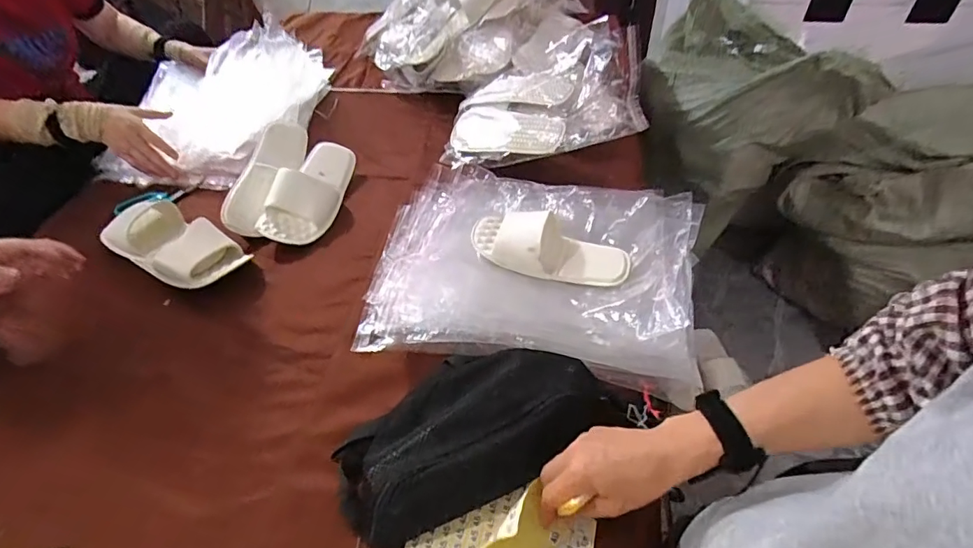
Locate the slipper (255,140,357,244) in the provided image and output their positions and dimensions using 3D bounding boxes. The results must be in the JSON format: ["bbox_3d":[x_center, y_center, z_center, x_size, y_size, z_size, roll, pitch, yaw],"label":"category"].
[{"bbox_3d":[-0.285,-0.139,0.826,0.100,0.068,0.228,24,53,-7],"label":"slipper"}]

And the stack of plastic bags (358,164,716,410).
[{"bbox_3d":[0.060,-0.017,0.694,0.442,0.070,0.337,9,49,11],"label":"stack of plastic bags"}]

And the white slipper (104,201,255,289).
[{"bbox_3d":[-0.473,-0.043,0.754,0.227,0.057,0.107,21,53,21],"label":"white slipper"}]

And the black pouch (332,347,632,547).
[{"bbox_3d":[-0.018,0.157,0.537,0.296,0.053,0.169,-20,50,-14],"label":"black pouch"}]

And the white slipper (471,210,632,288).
[{"bbox_3d":[0.090,-0.041,0.721,0.230,0.059,0.108,13,50,14],"label":"white slipper"}]

